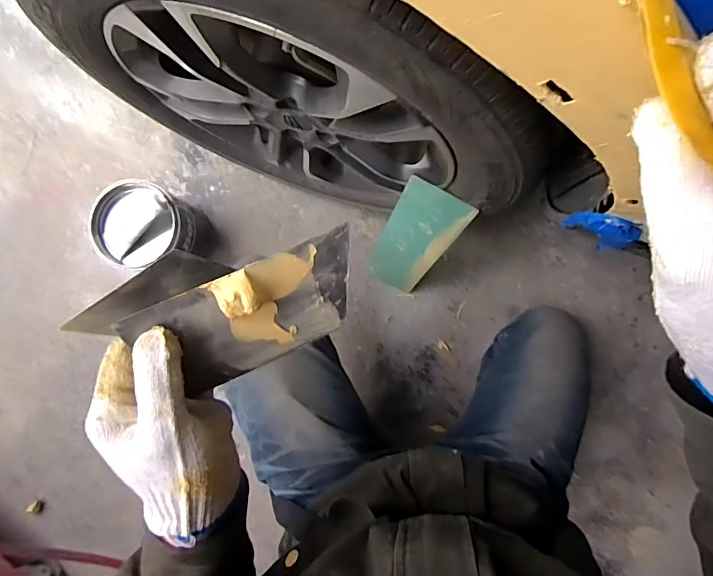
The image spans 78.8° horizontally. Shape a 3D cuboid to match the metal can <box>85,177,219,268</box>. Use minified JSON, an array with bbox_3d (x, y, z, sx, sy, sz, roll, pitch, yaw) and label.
[{"bbox_3d":[-0.374,-0.110,0.814,0.161,0.173,0.145,26,91,0],"label":"metal can"}]

